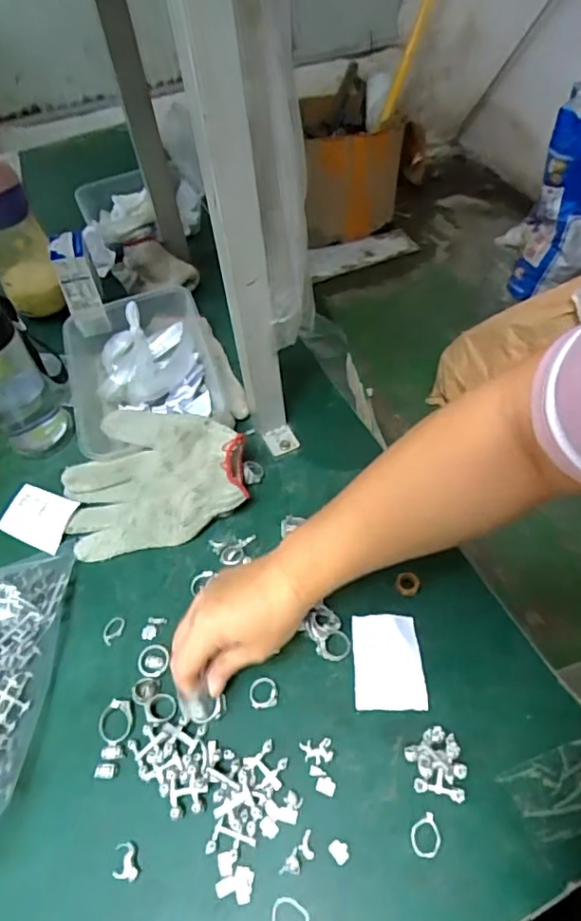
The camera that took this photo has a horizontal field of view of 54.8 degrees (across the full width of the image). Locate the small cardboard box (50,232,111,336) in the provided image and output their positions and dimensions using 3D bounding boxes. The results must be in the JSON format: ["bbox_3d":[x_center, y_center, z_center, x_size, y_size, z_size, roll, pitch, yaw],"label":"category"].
[{"bbox_3d":[-0.249,-0.206,0.671,0.045,0.109,0.057,-19,54,-9],"label":"small cardboard box"}]

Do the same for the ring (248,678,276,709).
[{"bbox_3d":[-0.021,0.179,0.433,0.021,0.004,0.023,-2,53,3],"label":"ring"}]

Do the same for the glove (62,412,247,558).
[{"bbox_3d":[-0.131,0.015,0.529,0.173,0.063,0.114,-9,53,-2],"label":"glove"}]

